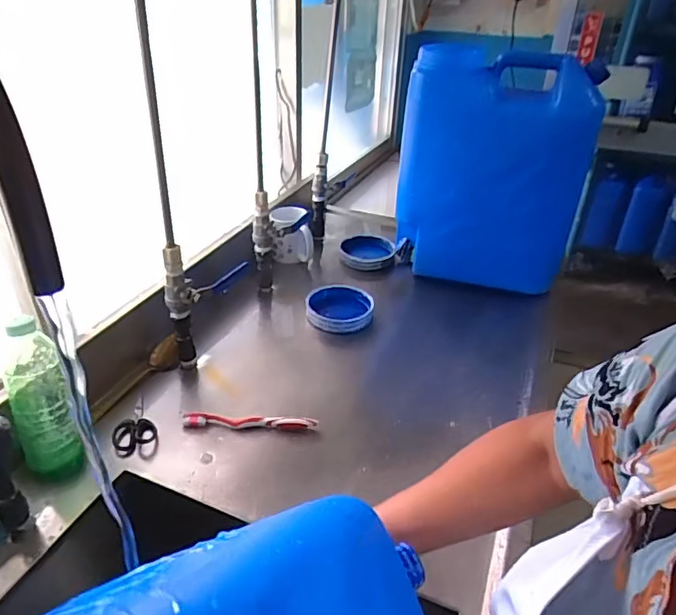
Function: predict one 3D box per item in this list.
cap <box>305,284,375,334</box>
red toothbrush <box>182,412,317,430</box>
[{"bbox_3d":[0.002,0.000,0.947,0.116,0.028,0.124,2,35,-1],"label":"cap"},{"bbox_3d":[-0.119,0.157,0.721,0.181,0.017,0.017,2,35,-1],"label":"red toothbrush"}]

